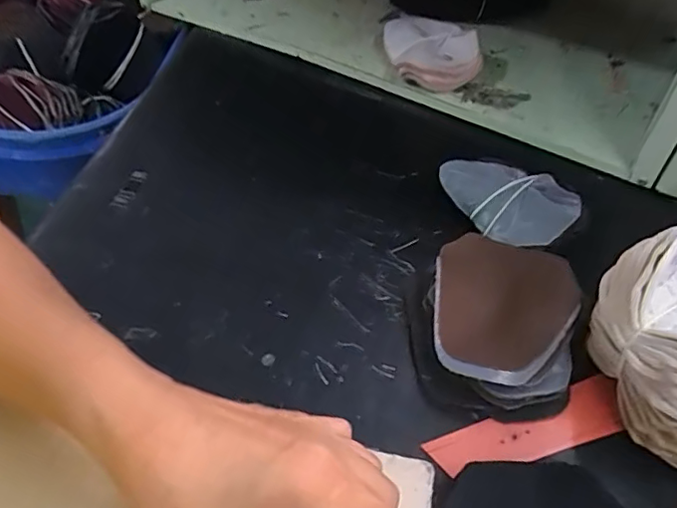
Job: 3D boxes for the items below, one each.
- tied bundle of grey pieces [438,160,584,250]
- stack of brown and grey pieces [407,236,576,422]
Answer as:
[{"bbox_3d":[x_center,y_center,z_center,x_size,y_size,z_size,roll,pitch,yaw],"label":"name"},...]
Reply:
[{"bbox_3d":[0.124,-0.038,0.414,0.061,0.029,0.096,-32,56,-25],"label":"tied bundle of grey pieces"},{"bbox_3d":[0.099,0.041,0.355,0.094,0.034,0.121,10,50,9],"label":"stack of brown and grey pieces"}]

